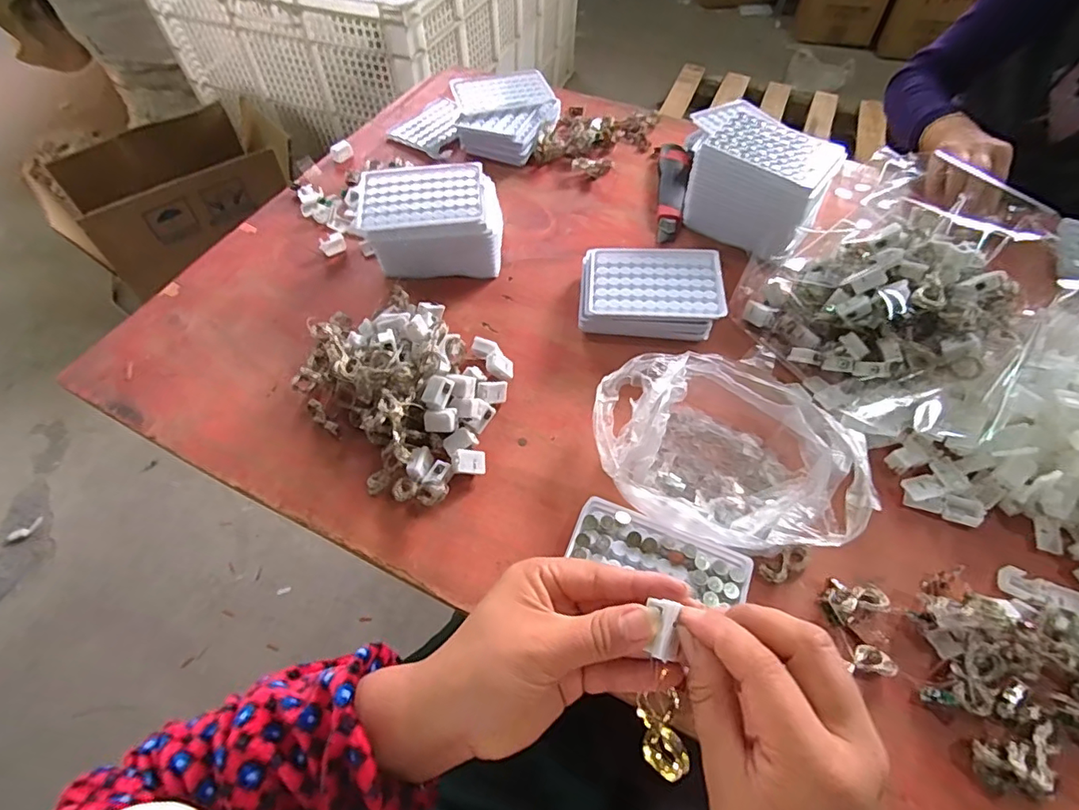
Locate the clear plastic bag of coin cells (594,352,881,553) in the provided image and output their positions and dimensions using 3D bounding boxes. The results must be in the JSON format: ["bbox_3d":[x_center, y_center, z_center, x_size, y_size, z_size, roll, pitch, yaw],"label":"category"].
[{"bbox_3d":[0.145,0.038,0.440,0.197,0.060,0.160,3,58,2],"label":"clear plastic bag of coin cells"}]

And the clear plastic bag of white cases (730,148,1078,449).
[{"bbox_3d":[0.317,-0.093,0.480,0.190,0.129,0.246,-35,64,-20],"label":"clear plastic bag of white cases"}]

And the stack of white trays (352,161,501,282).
[{"bbox_3d":[-0.117,-0.200,0.584,0.147,0.069,0.108,-5,58,-3],"label":"stack of white trays"}]

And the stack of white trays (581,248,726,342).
[{"bbox_3d":[0.112,-0.114,0.547,0.139,0.042,0.099,5,58,3],"label":"stack of white trays"}]

